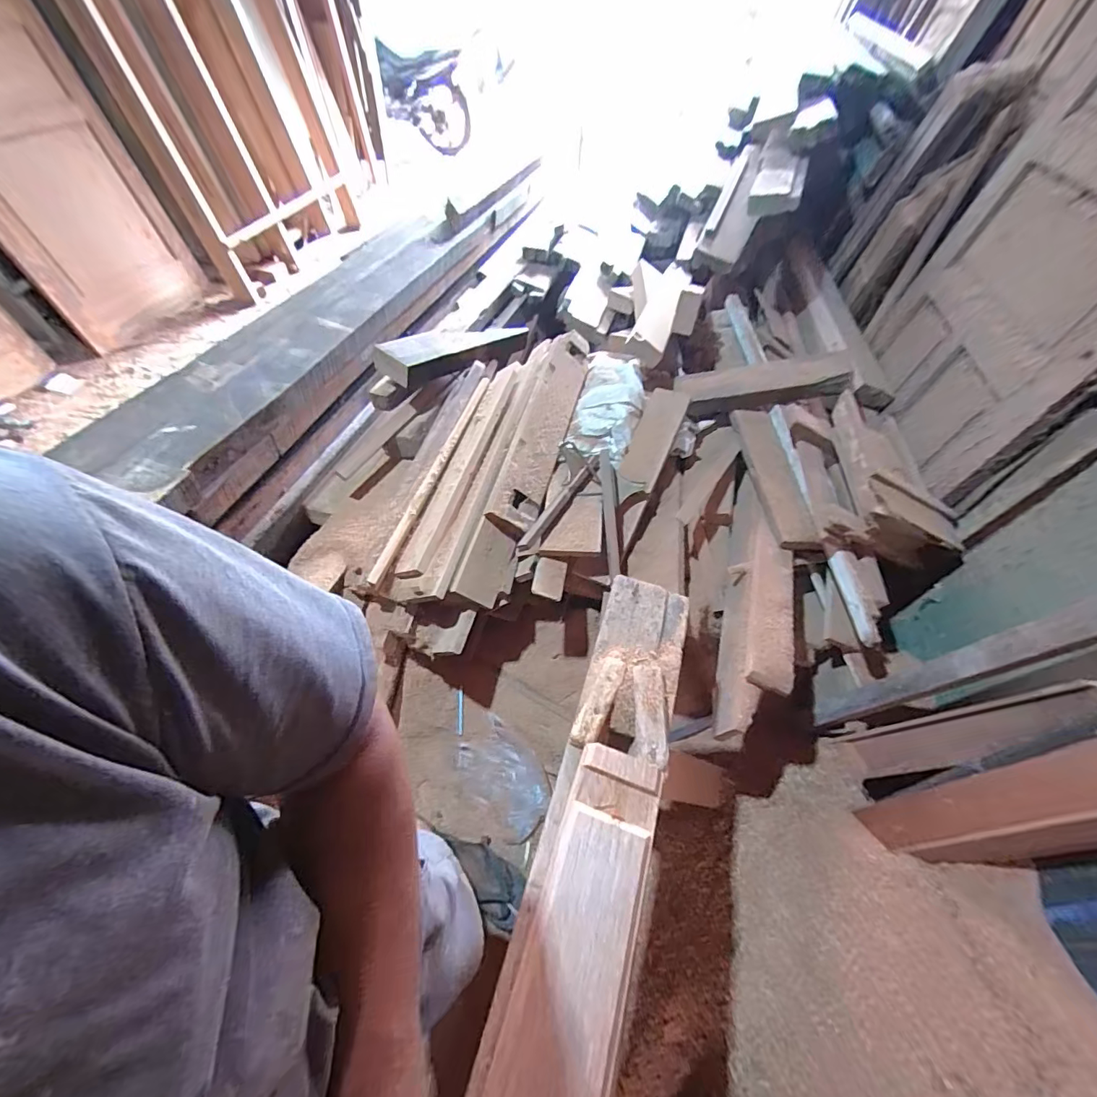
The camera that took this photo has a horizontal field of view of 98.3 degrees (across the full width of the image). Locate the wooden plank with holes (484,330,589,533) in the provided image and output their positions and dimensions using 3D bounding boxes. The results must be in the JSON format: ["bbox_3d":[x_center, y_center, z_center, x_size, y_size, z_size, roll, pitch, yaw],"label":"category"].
[{"bbox_3d":[-0.015,-0.341,1.299,0.130,0.051,0.620,14,69,8],"label":"wooden plank with holes"}]

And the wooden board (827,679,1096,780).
[{"bbox_3d":[0.710,0.334,0.842,0.029,0.483,0.090,14,56,-4],"label":"wooden board"}]

